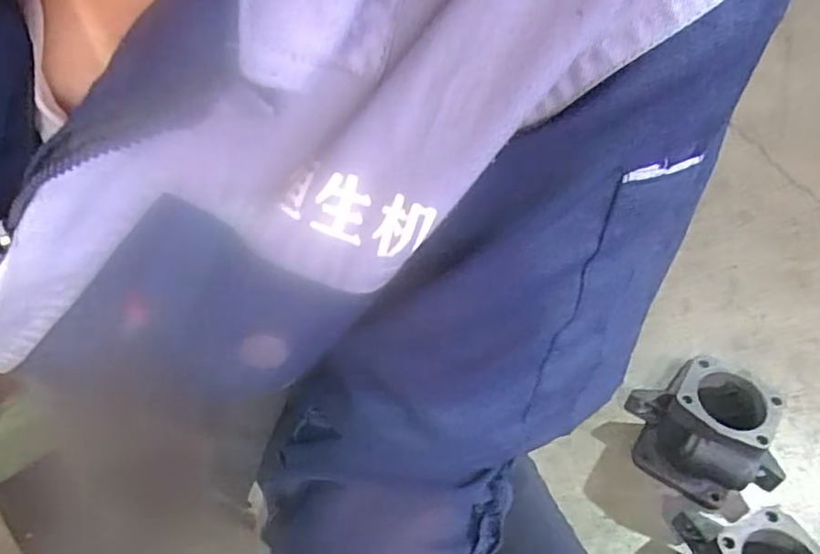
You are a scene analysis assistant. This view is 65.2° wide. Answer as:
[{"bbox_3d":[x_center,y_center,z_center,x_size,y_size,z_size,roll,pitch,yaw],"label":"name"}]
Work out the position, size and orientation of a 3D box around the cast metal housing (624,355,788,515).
[{"bbox_3d":[0.342,0.180,0.743,0.107,0.136,0.151,-17,52,-18],"label":"cast metal housing"}]

